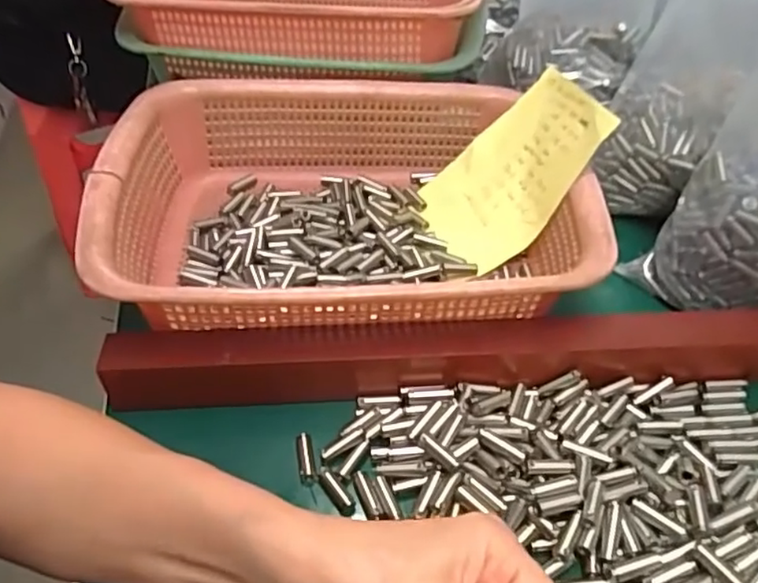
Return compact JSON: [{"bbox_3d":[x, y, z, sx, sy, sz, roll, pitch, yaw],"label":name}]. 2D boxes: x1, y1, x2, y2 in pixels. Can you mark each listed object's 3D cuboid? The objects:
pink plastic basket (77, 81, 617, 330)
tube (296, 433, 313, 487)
[{"bbox_3d":[-0.019,-0.058,0.415,0.286,0.086,0.225,-5,46,-3],"label":"pink plastic basket"},{"bbox_3d":[-0.038,0.087,0.327,0.008,0.005,0.028,-8,46,-6],"label":"tube"}]

